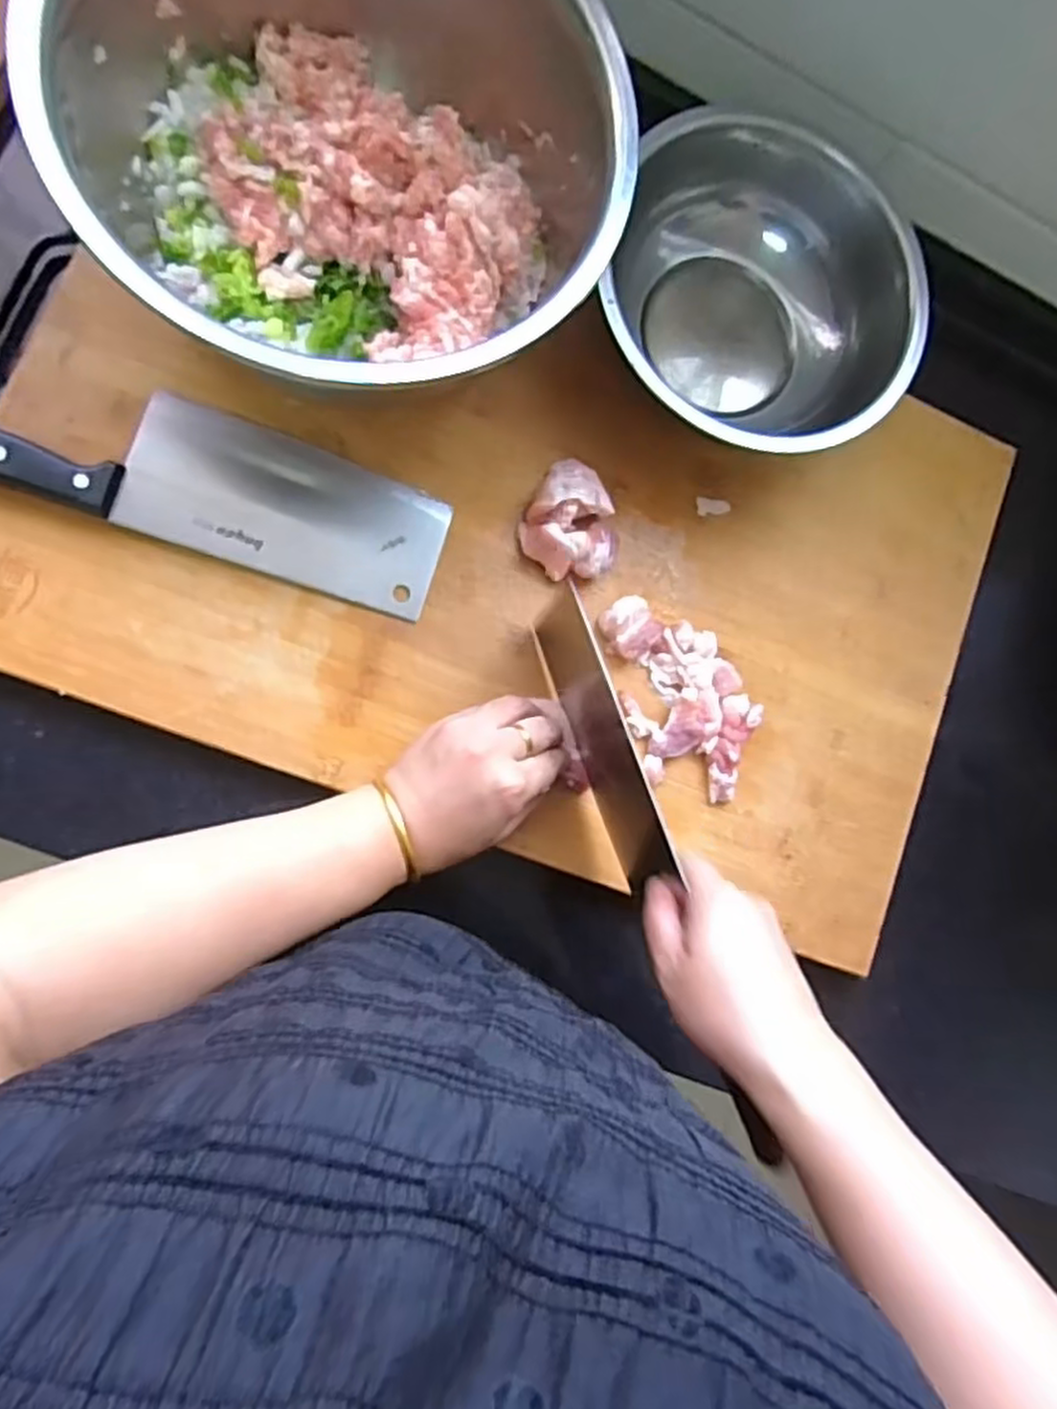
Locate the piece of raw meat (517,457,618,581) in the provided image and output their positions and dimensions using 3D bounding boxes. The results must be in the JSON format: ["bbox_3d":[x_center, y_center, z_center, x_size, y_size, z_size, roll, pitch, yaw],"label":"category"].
[{"bbox_3d":[0.029,-0.110,0.464,0.059,0.020,0.069,31,80,-9],"label":"piece of raw meat"}]

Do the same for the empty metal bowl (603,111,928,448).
[{"bbox_3d":[0.141,-0.249,0.471,0.191,0.068,0.170,24,80,-9],"label":"empty metal bowl"}]

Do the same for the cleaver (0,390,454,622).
[{"bbox_3d":[-0.182,-0.126,0.418,0.271,0.026,0.078,18,82,-10],"label":"cleaver"}]

